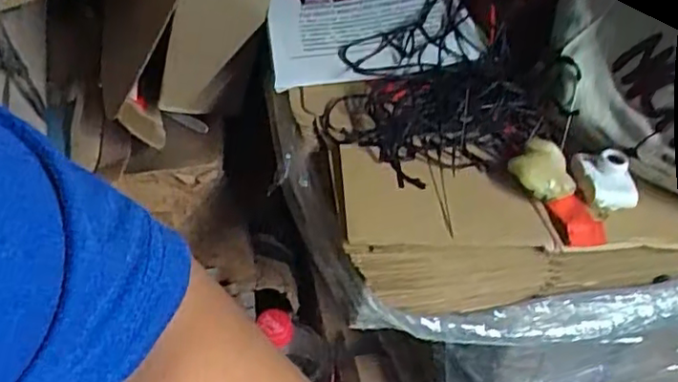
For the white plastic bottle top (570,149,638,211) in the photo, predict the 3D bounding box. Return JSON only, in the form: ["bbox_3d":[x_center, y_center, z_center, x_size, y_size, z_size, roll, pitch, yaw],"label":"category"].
[{"bbox_3d":[0.171,-0.009,0.414,0.036,0.021,0.036,2,46,-1],"label":"white plastic bottle top"}]

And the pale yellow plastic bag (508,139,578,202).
[{"bbox_3d":[0.129,-0.012,0.405,0.040,0.019,0.035,27,50,21],"label":"pale yellow plastic bag"}]

